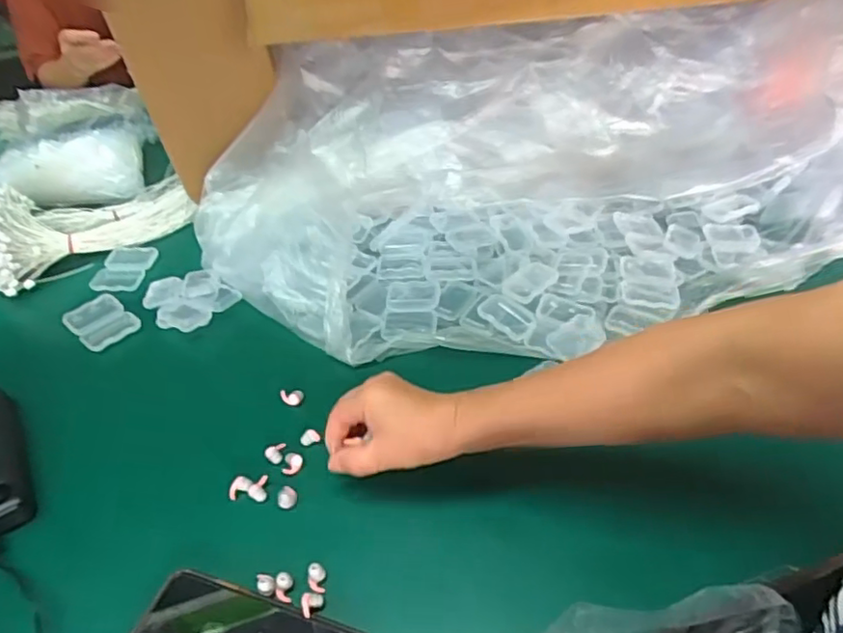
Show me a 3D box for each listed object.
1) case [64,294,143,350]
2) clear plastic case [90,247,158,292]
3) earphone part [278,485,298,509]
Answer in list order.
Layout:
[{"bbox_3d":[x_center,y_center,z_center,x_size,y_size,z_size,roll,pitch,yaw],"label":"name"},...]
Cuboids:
[{"bbox_3d":[-0.353,0.005,0.686,0.085,0.007,0.059,30,52,33],"label":"case"},{"bbox_3d":[-0.368,-0.058,0.771,0.062,0.009,0.087,-1,41,4],"label":"clear plastic case"},{"bbox_3d":[-0.108,0.144,0.500,0.015,0.007,0.019,0,42,5],"label":"earphone part"}]

